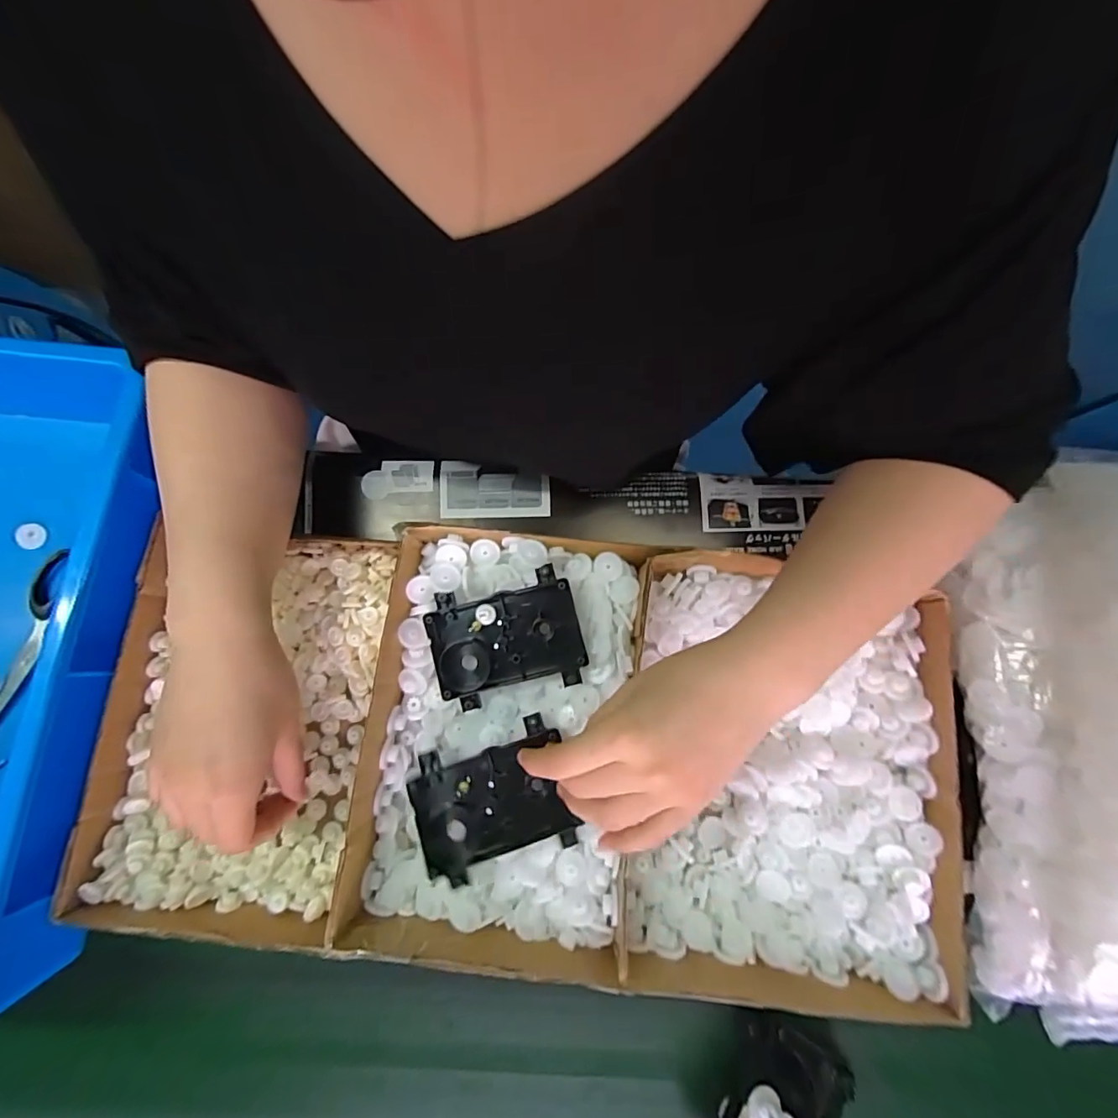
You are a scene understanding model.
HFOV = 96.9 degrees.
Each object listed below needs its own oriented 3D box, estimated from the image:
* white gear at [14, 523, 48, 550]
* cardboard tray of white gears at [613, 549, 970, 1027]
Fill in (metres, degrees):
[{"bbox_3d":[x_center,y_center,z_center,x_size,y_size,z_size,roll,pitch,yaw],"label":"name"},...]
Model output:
[{"bbox_3d":[-0.431,-0.019,0.403,0.020,0.009,0.021,0,79,-1],"label":"white gear"},{"bbox_3d":[0.147,0.138,0.333,0.207,0.045,0.272,7,79,0],"label":"cardboard tray of white gears"}]

